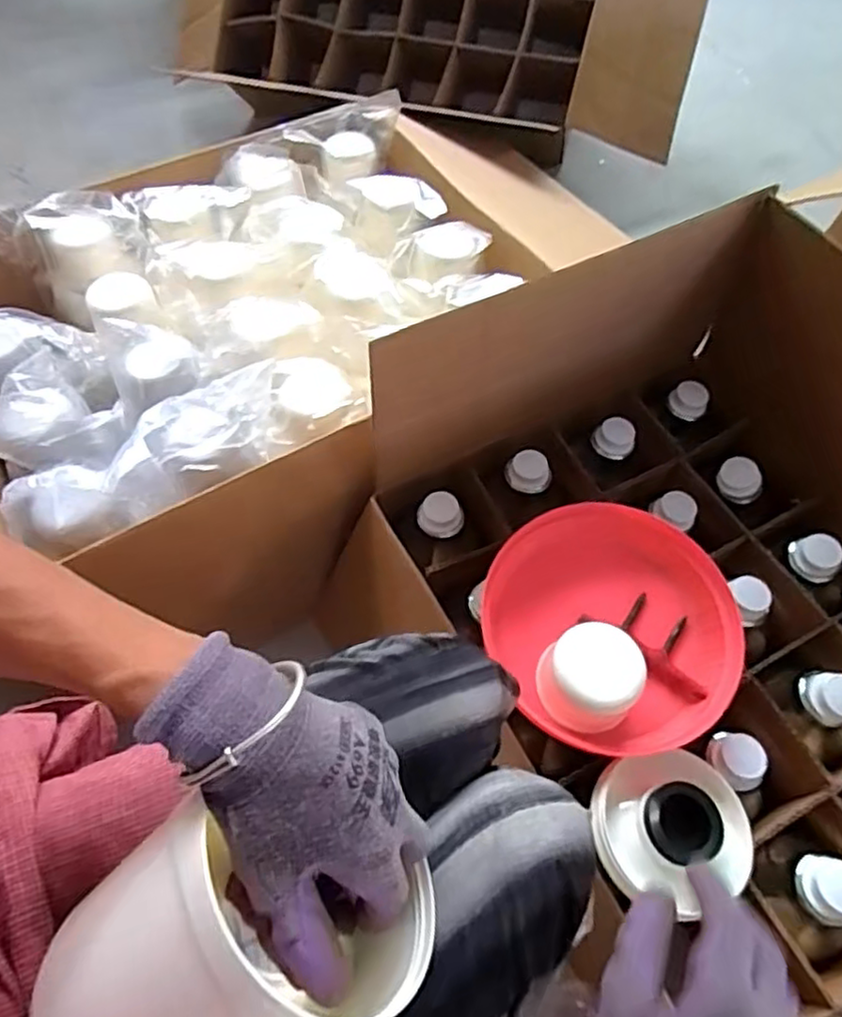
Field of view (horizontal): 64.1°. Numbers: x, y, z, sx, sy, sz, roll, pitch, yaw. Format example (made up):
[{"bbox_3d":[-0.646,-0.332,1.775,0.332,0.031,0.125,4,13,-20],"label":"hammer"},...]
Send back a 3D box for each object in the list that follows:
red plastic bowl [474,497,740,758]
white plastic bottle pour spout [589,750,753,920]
[{"bbox_3d":[0.179,0.106,0.620,0.209,0.074,0.222,0,59,0],"label":"red plastic bowl"},{"bbox_3d":[0.200,0.255,0.538,0.116,0.031,0.109,-7,59,-5],"label":"white plastic bottle pour spout"}]

